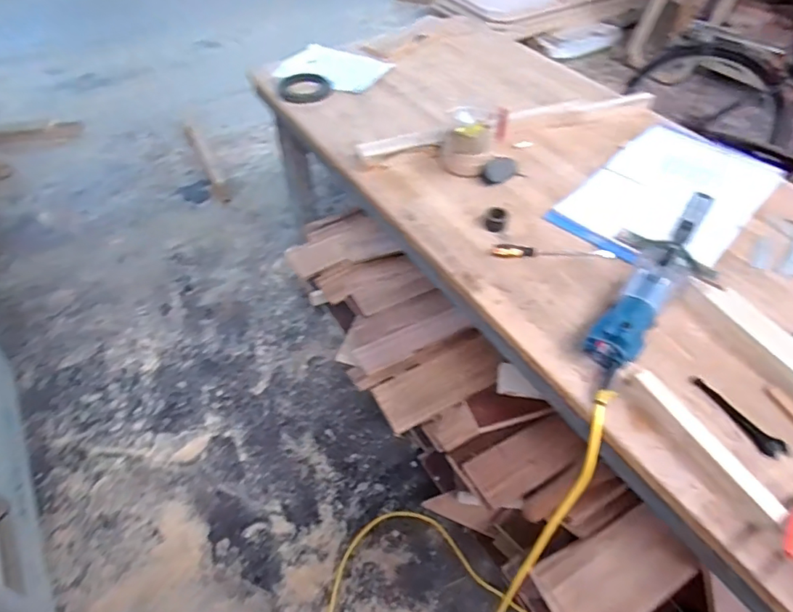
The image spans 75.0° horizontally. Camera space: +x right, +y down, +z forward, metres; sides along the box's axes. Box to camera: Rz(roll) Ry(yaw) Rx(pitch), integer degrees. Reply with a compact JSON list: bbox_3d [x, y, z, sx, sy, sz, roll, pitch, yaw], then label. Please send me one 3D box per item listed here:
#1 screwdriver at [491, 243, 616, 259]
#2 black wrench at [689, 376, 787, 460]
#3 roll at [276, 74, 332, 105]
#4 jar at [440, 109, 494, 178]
[{"bbox_3d":[0.296,-0.105,0.980,0.224,0.019,0.028,2,48,2],"label":"screwdriver"},{"bbox_3d":[0.507,0.164,0.774,0.032,0.014,0.151,-26,53,-21],"label":"black wrench"},{"bbox_3d":[-0.265,-0.619,1.477,0.143,0.017,0.140,0,48,0],"label":"roll"},{"bbox_3d":[0.157,-0.374,1.145,0.107,0.140,0.107,0,48,0],"label":"jar"}]

